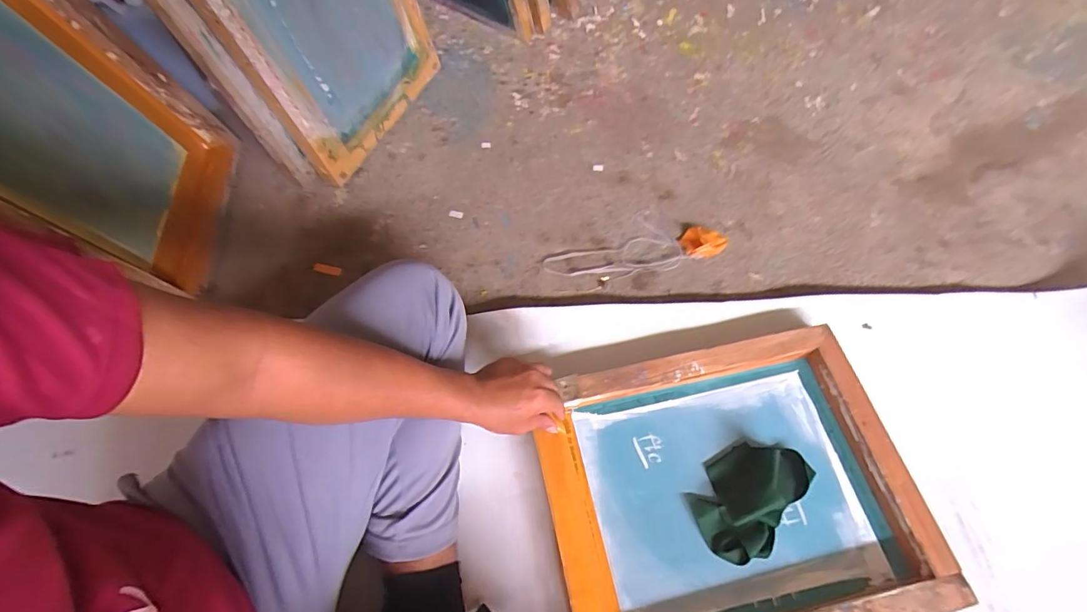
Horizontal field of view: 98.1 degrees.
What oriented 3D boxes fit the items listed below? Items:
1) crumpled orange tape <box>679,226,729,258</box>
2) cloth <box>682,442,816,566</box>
[{"bbox_3d":[0.274,-0.107,0.819,0.072,0.026,0.057,31,68,13],"label":"crumpled orange tape"},{"bbox_3d":[0.274,0.244,0.618,0.116,0.053,0.171,40,70,16],"label":"cloth"}]

